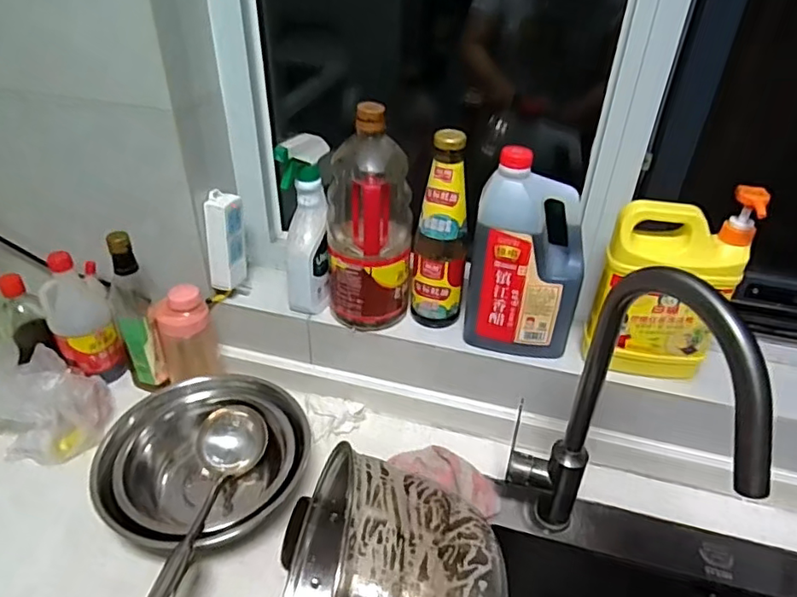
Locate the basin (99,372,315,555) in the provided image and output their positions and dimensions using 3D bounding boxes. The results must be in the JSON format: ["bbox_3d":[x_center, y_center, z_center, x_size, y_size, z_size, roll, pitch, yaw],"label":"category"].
[{"bbox_3d":[-0.234,0.201,0.692,0.230,0.098,0.203,7,37,8],"label":"basin"}]

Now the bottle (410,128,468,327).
[{"bbox_3d":[0.053,-0.077,0.720,0.069,0.258,0.061,4,37,4],"label":"bottle"}]

